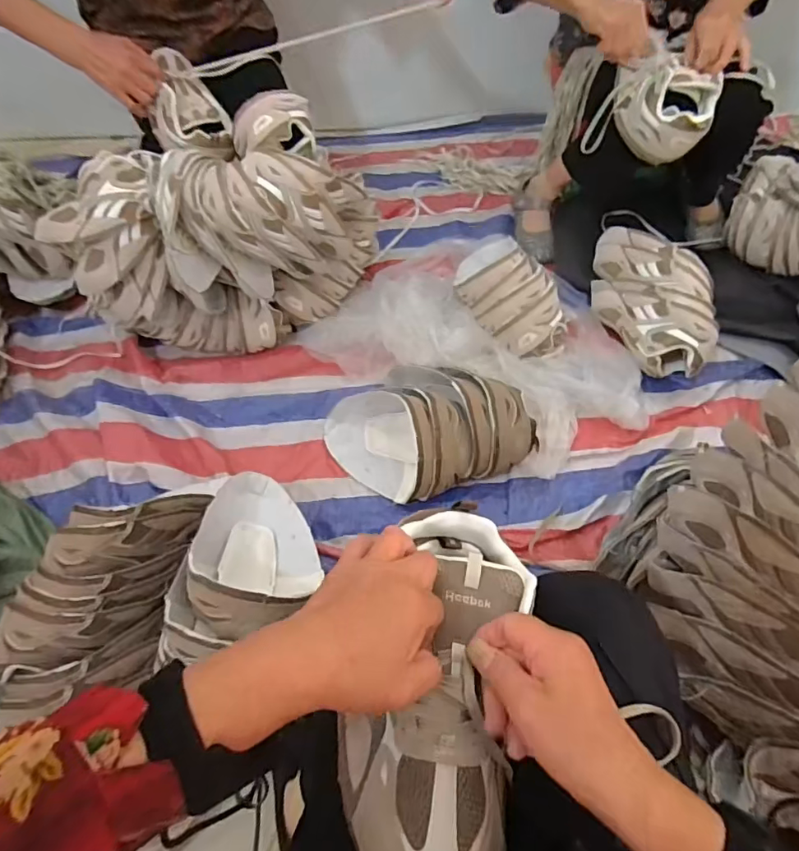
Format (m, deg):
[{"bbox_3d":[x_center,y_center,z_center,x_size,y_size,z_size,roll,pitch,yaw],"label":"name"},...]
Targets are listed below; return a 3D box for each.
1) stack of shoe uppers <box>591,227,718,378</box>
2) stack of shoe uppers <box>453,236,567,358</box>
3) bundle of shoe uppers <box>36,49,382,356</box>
[{"bbox_3d":[0.478,-0.244,0.974,0.152,0.153,0.336,-19,60,-9],"label":"stack of shoe uppers"},{"bbox_3d":[0.220,-0.243,0.958,0.135,0.113,0.231,-32,62,-16],"label":"stack of shoe uppers"},{"bbox_3d":[-0.318,-0.369,0.967,0.437,0.364,0.388,12,60,10],"label":"bundle of shoe uppers"}]

